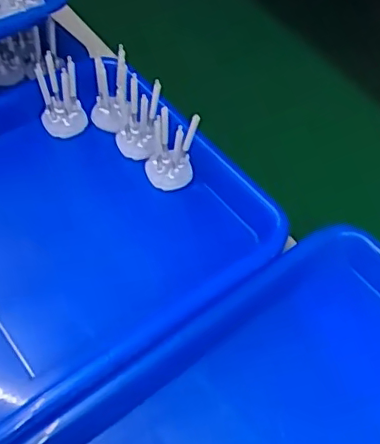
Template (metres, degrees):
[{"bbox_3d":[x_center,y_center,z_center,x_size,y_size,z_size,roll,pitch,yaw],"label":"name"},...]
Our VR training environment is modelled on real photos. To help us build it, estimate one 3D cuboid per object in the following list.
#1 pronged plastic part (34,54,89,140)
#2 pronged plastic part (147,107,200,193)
[{"bbox_3d":[-0.106,-0.106,0.470,0.034,0.070,0.032,-15,57,-15],"label":"pronged plastic part"},{"bbox_3d":[-0.015,-0.055,0.447,0.037,0.063,0.030,8,54,1],"label":"pronged plastic part"}]

